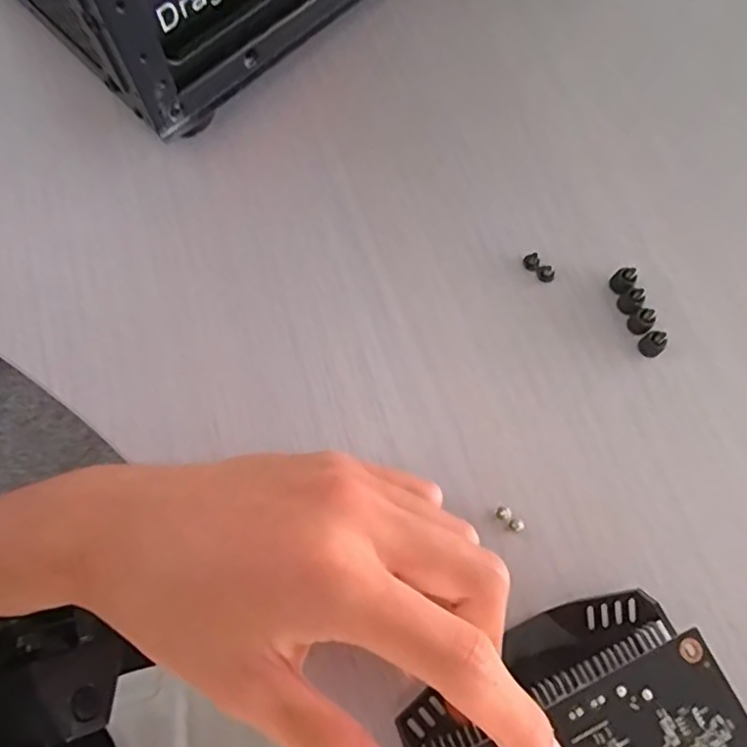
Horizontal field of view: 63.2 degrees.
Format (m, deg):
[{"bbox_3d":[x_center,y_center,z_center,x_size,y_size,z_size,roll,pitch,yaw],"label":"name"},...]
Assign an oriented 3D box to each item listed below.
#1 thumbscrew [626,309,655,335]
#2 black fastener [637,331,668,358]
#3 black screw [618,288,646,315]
[{"bbox_3d":[0.110,-0.021,0.250,0.007,0.011,0.007,5,73,1],"label":"thumbscrew"},{"bbox_3d":[0.114,-0.012,0.246,0.007,0.011,0.009,-35,77,-10],"label":"black fastener"},{"bbox_3d":[0.107,-0.030,0.252,0.008,0.012,0.009,-34,76,-10],"label":"black screw"}]

